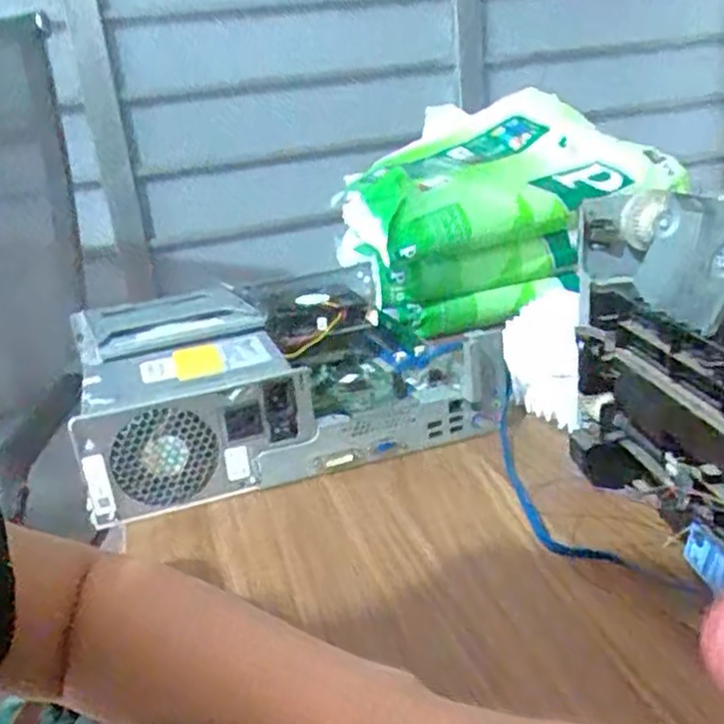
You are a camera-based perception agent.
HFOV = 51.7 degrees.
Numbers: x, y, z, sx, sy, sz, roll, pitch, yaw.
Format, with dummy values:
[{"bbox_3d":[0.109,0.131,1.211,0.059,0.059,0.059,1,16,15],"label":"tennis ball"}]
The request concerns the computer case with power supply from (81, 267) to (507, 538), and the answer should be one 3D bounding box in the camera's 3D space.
[{"bbox_3d":[-0.091,-0.004,0.717,0.326,0.090,0.356,-13,21,-17],"label":"computer case with power supply"}]

